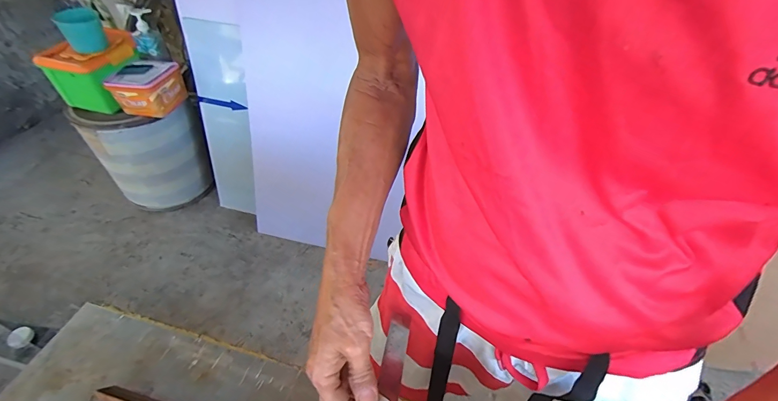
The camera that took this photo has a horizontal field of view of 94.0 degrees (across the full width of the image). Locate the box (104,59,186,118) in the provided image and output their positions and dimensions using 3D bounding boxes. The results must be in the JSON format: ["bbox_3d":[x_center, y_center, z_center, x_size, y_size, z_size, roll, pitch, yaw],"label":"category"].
[{"bbox_3d":[-0.859,-0.401,1.304,0.177,0.130,0.184,4,44,1],"label":"box"}]

